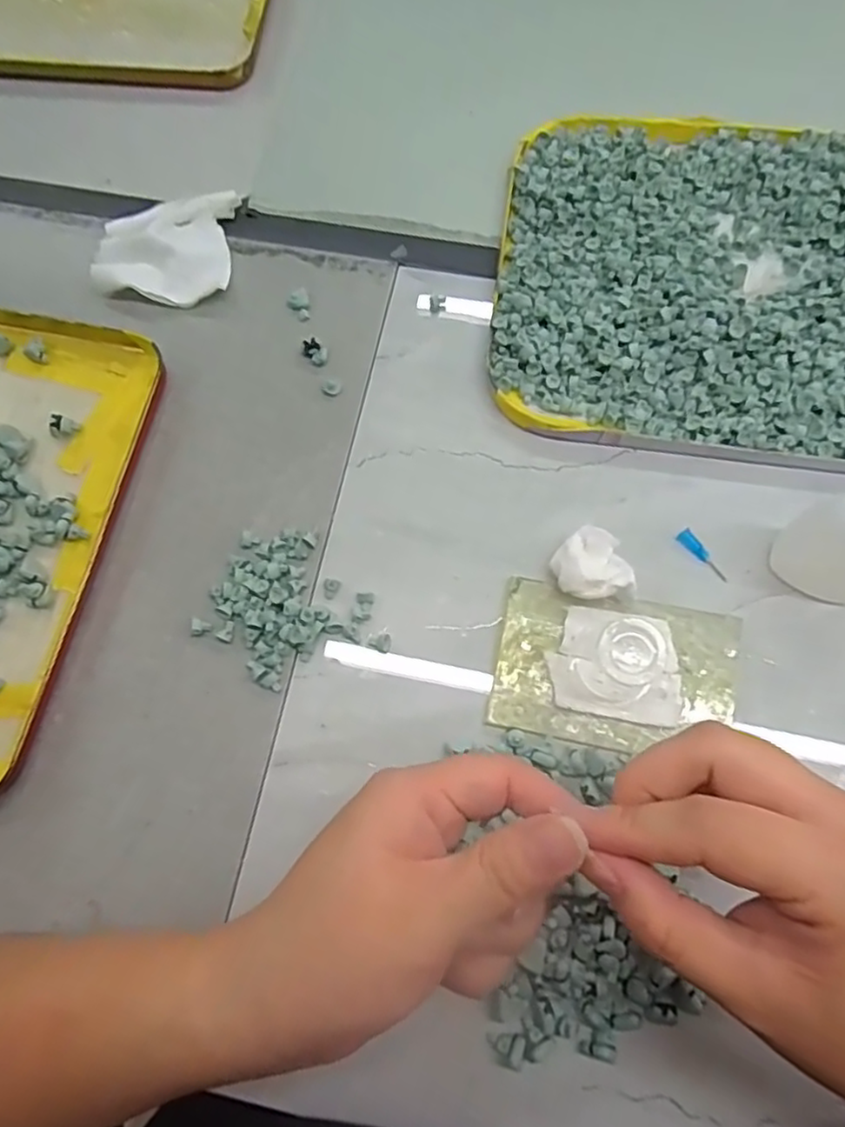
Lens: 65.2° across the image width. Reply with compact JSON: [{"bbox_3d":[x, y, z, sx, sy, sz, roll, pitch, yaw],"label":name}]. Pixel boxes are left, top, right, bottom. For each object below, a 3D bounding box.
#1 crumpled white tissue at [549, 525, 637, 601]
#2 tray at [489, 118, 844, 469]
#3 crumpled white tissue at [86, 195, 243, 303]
[{"bbox_3d":[0.078,0.002,0.306,0.032,0.020,0.033,-2,72,1],"label":"crumpled white tissue"},{"bbox_3d":[0.178,-0.148,0.349,0.268,0.028,0.202,9,73,4],"label":"tray"},{"bbox_3d":[-0.146,-0.179,0.376,0.075,0.013,0.071,2,72,2],"label":"crumpled white tissue"}]

